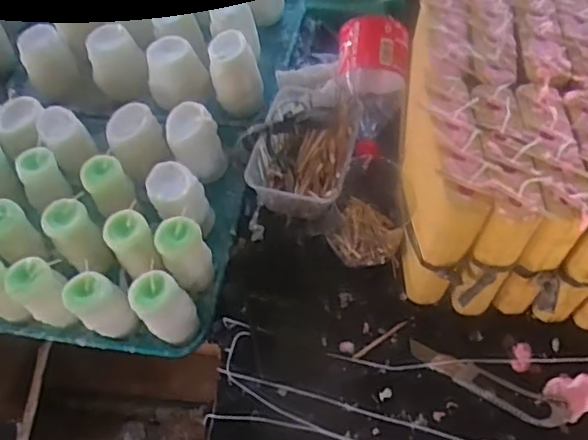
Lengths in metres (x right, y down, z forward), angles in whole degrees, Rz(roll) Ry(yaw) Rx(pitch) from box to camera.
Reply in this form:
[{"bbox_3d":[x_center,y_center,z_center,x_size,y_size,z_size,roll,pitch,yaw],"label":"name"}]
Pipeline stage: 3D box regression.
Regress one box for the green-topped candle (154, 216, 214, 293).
[{"bbox_3d":[-0.131,0.046,0.730,0.056,0.104,0.053,-2,59,3],"label":"green-topped candle"}]

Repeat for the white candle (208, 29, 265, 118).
[{"bbox_3d":[-0.085,-0.219,0.882,0.071,0.097,0.084,-7,59,0],"label":"white candle"}]

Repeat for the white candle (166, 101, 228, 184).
[{"bbox_3d":[-0.137,-0.111,0.824,0.072,0.097,0.076,-19,60,-7],"label":"white candle"}]

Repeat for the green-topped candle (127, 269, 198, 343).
[{"bbox_3d":[-0.149,0.103,0.696,0.053,0.102,0.061,37,68,23],"label":"green-topped candle"}]

